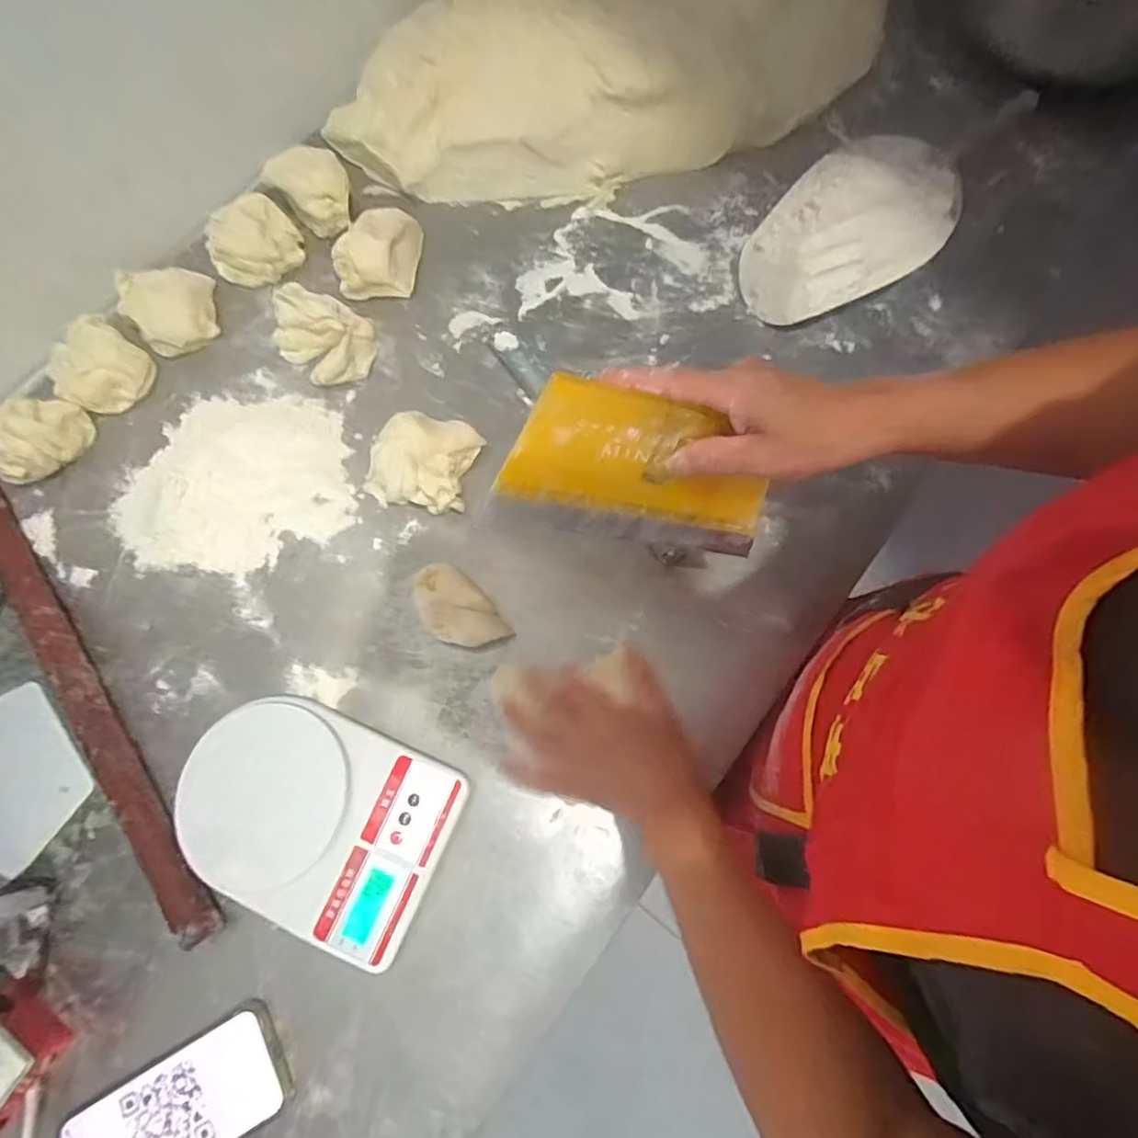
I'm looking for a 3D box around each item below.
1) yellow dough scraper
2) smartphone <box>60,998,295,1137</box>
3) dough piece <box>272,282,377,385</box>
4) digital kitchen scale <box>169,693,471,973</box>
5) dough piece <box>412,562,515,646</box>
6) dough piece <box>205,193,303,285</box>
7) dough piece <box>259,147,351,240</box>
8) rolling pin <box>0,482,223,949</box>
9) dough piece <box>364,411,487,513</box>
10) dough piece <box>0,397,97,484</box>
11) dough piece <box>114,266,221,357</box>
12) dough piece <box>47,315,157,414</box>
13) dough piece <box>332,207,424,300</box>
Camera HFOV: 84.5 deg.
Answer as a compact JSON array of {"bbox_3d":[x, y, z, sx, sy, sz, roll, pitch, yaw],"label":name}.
[{"bbox_3d":[0.050,-0.060,0.423,0.187,0.124,0.007,10,51,-12],"label":"yellow dough scraper"},{"bbox_3d":[-0.285,0.393,0.453,0.157,0.016,0.073,-31,74,-7],"label":"smartphone"},{"bbox_3d":[-0.243,-0.233,0.619,0.086,0.057,0.077,38,78,13],"label":"dough piece"},{"bbox_3d":[-0.202,0.195,0.496,0.207,0.044,0.151,22,75,9],"label":"digital kitchen scale"},{"bbox_3d":[-0.095,0.037,0.541,0.084,0.036,0.052,39,78,13],"label":"dough piece"},{"bbox_3d":[-0.335,-0.345,0.660,0.088,0.047,0.072,-35,75,-8],"label":"dough piece"},{"bbox_3d":[-0.277,-0.410,0.671,0.093,0.053,0.056,39,78,13],"label":"dough piece"},{"bbox_3d":[-0.445,0.076,0.549,0.037,0.032,0.545,-36,75,-9],"label":"rolling pin"},{"bbox_3d":[-0.136,-0.103,0.578,0.091,0.055,0.086,11,73,6],"label":"dough piece"},{"bbox_3d":[-0.519,-0.131,0.603,0.077,0.053,0.092,35,77,12],"label":"dough piece"},{"bbox_3d":[-0.410,-0.266,0.643,0.082,0.040,0.083,-13,73,-2],"label":"dough piece"},{"bbox_3d":[-0.473,-0.201,0.623,0.087,0.050,0.081,-1,73,2],"label":"dough piece"},{"bbox_3d":[-0.201,-0.339,0.654,0.078,0.053,0.098,4,73,4],"label":"dough piece"}]

